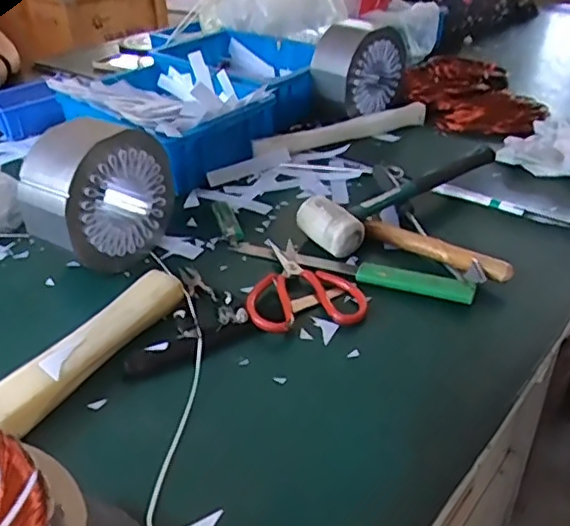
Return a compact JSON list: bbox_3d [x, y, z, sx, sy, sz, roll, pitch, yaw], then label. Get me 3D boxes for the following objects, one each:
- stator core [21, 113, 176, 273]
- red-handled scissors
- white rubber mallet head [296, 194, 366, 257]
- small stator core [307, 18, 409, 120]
[{"bbox_3d":[-0.195,-0.073,0.647,0.076,0.155,0.154,27,44,33],"label":"stator core"},{"bbox_3d":[0.010,0.017,0.629,0.115,0.015,0.144,-9,37,-12],"label":"red-handled scissors"},{"bbox_3d":[0.050,-0.041,0.680,0.038,0.046,0.075,-24,42,-29],"label":"white rubber mallet head"},{"bbox_3d":[0.113,-0.299,0.935,0.141,0.132,0.087,-29,42,-35],"label":"small stator core"}]

